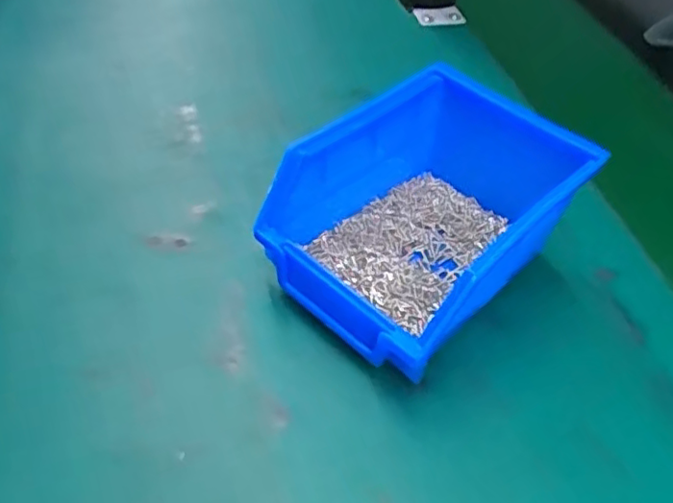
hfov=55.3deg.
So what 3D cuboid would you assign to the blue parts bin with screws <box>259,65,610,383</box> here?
[{"bbox_3d":[0.049,-0.020,0.327,0.106,0.070,0.154,37,56,26],"label":"blue parts bin with screws"}]

